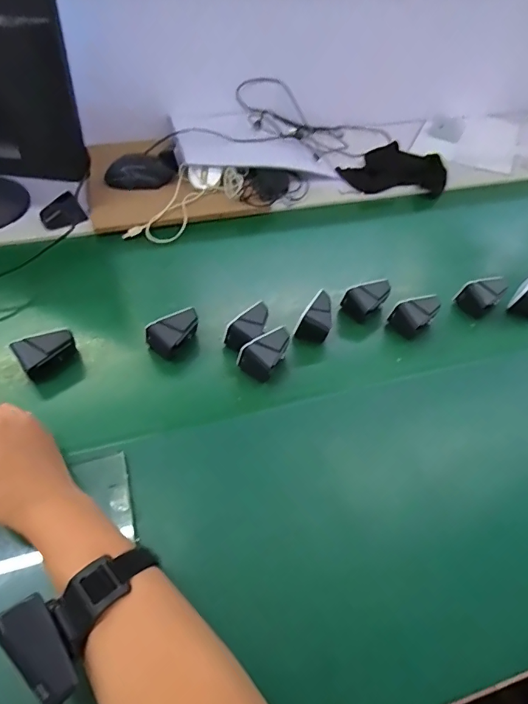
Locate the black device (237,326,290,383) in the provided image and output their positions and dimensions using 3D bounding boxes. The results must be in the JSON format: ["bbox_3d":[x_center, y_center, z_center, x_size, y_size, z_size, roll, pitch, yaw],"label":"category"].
[{"bbox_3d":[0.005,0.005,0.551,0.066,0.048,0.037,-27,58,-23],"label":"black device"}]

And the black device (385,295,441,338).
[{"bbox_3d":[0.204,-0.053,0.609,0.049,0.045,0.055,38,58,24],"label":"black device"}]

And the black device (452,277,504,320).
[{"bbox_3d":[0.308,-0.079,0.642,0.060,0.043,0.042,-27,58,-23],"label":"black device"}]

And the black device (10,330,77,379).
[{"bbox_3d":[-0.261,0.001,0.542,0.063,0.039,0.038,-31,59,-25],"label":"black device"}]

